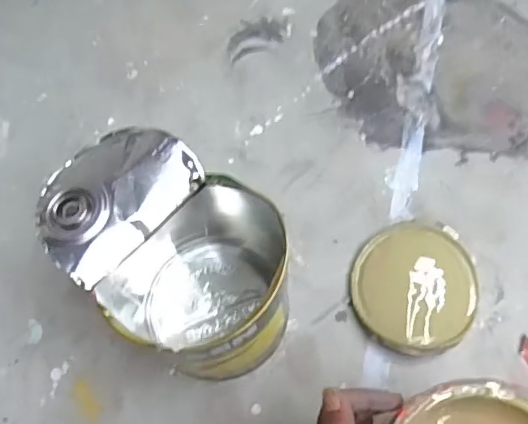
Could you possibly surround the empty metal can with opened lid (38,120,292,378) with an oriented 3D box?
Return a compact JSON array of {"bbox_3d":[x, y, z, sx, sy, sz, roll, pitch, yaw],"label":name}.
[{"bbox_3d":[-0.087,0.055,0.587,0.236,0.207,0.164,35,74,15],"label":"empty metal can with opened lid"}]

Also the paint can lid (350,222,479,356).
[{"bbox_3d":[0.179,0.088,0.665,0.143,0.024,0.155,-1,68,2],"label":"paint can lid"}]

